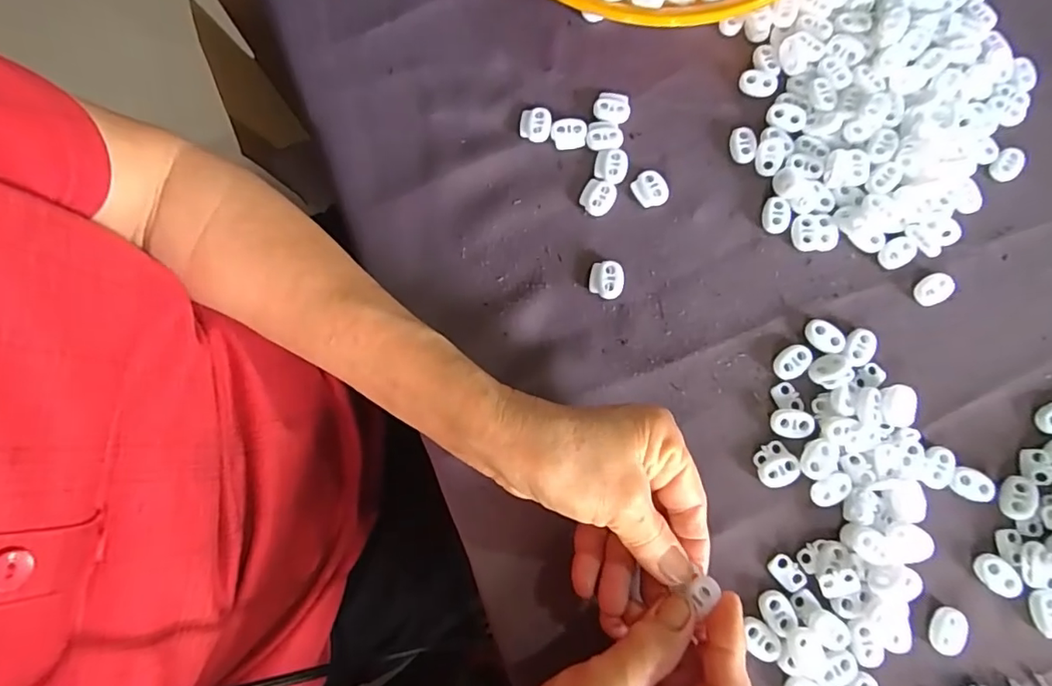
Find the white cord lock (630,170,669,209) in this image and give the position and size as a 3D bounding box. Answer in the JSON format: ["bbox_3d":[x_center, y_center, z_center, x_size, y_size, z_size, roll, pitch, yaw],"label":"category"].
[{"bbox_3d":[0.074,-0.092,0.330,0.019,0.005,0.021,-27,78,-6],"label":"white cord lock"}]

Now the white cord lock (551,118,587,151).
[{"bbox_3d":[0.027,-0.129,0.338,0.021,0.004,0.018,-7,77,-1],"label":"white cord lock"}]

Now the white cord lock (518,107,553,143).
[{"bbox_3d":[0.006,-0.135,0.341,0.019,0.004,0.021,1,77,1],"label":"white cord lock"}]

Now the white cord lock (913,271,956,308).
[{"bbox_3d":[0.233,-0.031,0.316,0.022,0.007,0.016,-26,78,-5],"label":"white cord lock"}]

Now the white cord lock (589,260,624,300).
[{"bbox_3d":[0.046,-0.036,0.318,0.019,0.006,0.021,0,77,0],"label":"white cord lock"}]

